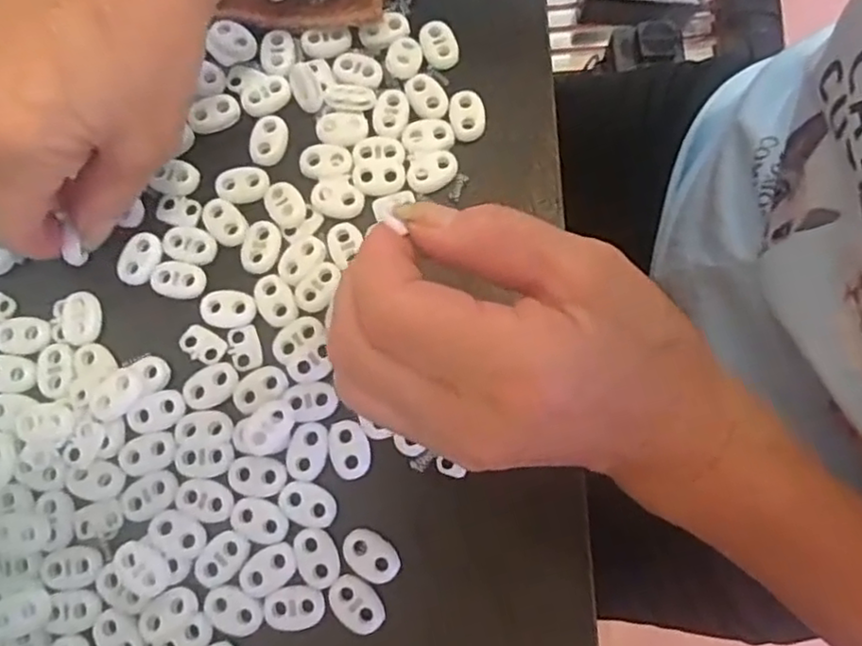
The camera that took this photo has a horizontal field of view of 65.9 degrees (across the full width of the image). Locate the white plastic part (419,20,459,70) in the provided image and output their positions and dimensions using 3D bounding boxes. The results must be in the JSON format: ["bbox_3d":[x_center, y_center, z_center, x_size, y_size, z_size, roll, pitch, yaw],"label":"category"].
[{"bbox_3d":[0.004,-0.124,0.296,0.015,0.007,0.020,-18,78,-2],"label":"white plastic part"}]

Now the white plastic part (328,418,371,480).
[{"bbox_3d":[-0.032,0.049,0.258,0.015,0.004,0.022,-16,78,-2],"label":"white plastic part"}]

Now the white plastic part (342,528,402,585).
[{"bbox_3d":[-0.023,0.088,0.248,0.023,0.004,0.016,29,80,7],"label":"white plastic part"}]

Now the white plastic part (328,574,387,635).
[{"bbox_3d":[-0.028,0.104,0.244,0.016,0.004,0.023,-41,80,-7],"label":"white plastic part"}]

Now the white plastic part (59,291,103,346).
[{"bbox_3d":[-0.145,-0.002,0.273,0.018,0.004,0.022,-5,78,0],"label":"white plastic part"}]

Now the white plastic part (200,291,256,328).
[{"bbox_3d":[-0.083,-0.006,0.272,0.022,0.004,0.015,0,78,1],"label":"white plastic part"}]

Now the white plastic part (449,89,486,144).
[{"bbox_3d":[0.016,-0.091,0.286,0.015,0.004,0.020,-7,78,0],"label":"white plastic part"}]

